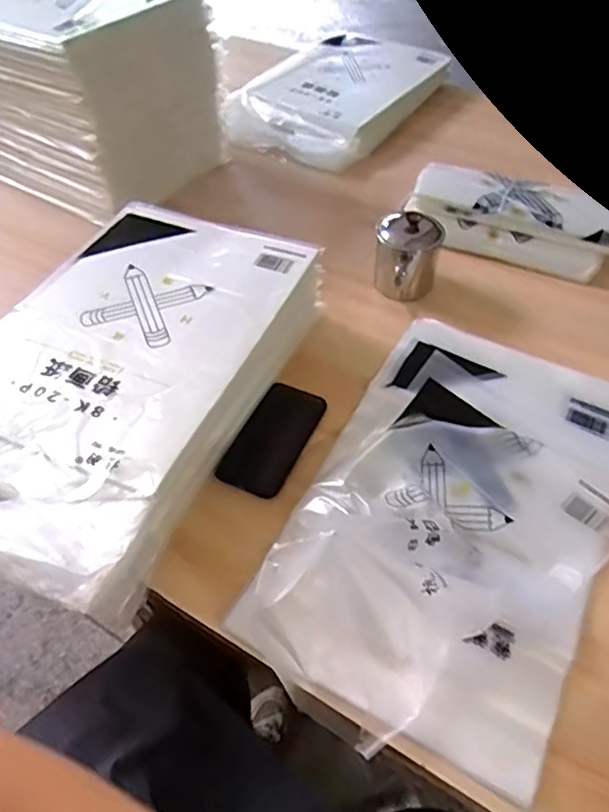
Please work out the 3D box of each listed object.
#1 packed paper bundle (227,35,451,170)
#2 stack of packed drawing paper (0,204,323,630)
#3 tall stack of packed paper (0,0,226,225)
[{"bbox_3d":[0.068,-0.643,1.227,0.313,0.059,0.496,23,55,18],"label":"packed paper bundle"},{"bbox_3d":[-0.204,-0.041,0.664,0.289,0.094,0.479,19,54,15],"label":"stack of packed drawing paper"},{"bbox_3d":[-0.425,-0.566,1.031,0.497,0.280,0.301,32,58,23],"label":"tall stack of packed paper"}]

